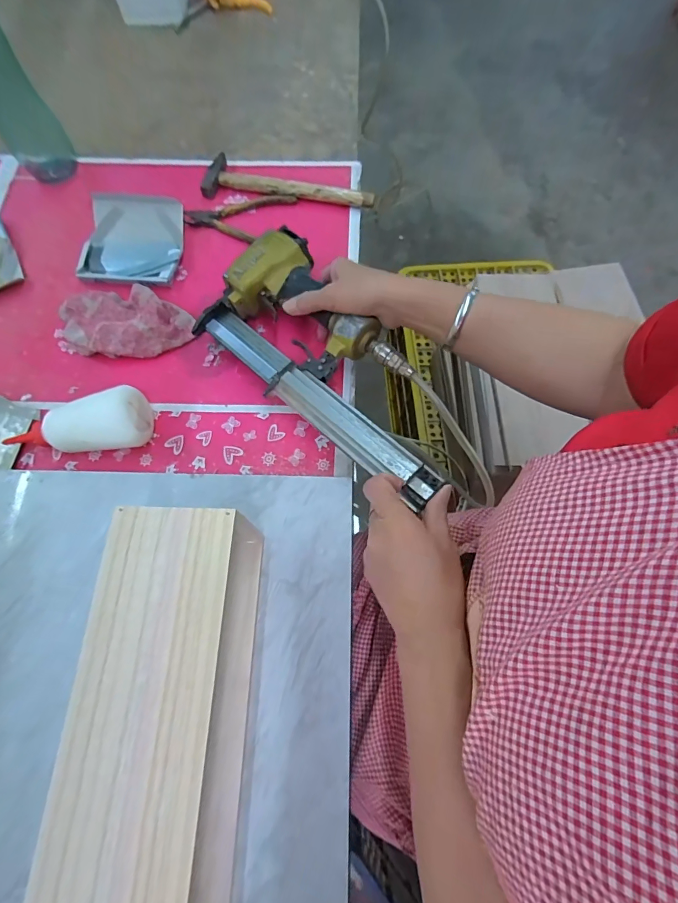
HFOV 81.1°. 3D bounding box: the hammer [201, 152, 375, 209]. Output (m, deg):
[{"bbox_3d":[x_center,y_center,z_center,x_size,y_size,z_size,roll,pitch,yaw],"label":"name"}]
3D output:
[{"bbox_3d":[-0.071,-0.393,0.573,0.247,0.017,0.071,8,70,5],"label":"hammer"}]

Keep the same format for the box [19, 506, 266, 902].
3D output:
[{"bbox_3d":[-0.122,0.220,0.277,0.086,0.129,0.341,1,69,2],"label":"box"}]

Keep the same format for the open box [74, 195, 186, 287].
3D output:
[{"bbox_3d":[-0.279,-0.285,0.530,0.127,0.030,0.126,2,69,3],"label":"open box"}]

